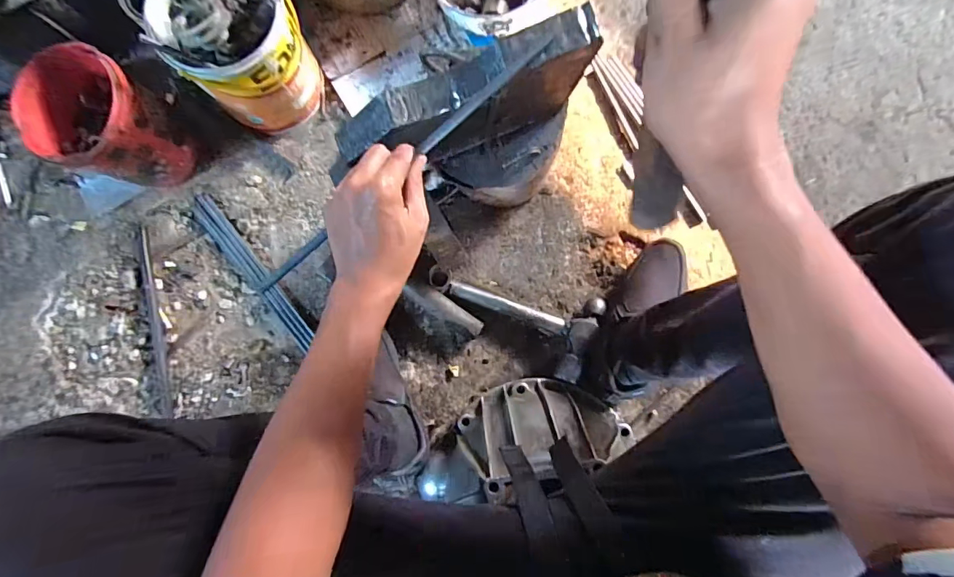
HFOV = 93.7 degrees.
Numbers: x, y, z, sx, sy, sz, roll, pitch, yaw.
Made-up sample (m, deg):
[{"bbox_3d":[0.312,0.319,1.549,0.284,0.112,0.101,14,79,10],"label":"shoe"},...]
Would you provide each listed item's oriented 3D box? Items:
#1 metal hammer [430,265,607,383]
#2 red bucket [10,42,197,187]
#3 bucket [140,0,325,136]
[{"bbox_3d":[0.051,0.034,0.714,0.277,0.052,0.136,22,83,3],"label":"metal hammer"},{"bbox_3d":[-0.542,-0.239,0.677,0.156,0.174,0.148,0,83,1],"label":"red bucket"},{"bbox_3d":[-0.348,-0.361,0.672,0.174,0.213,0.166,0,82,0],"label":"bucket"}]

